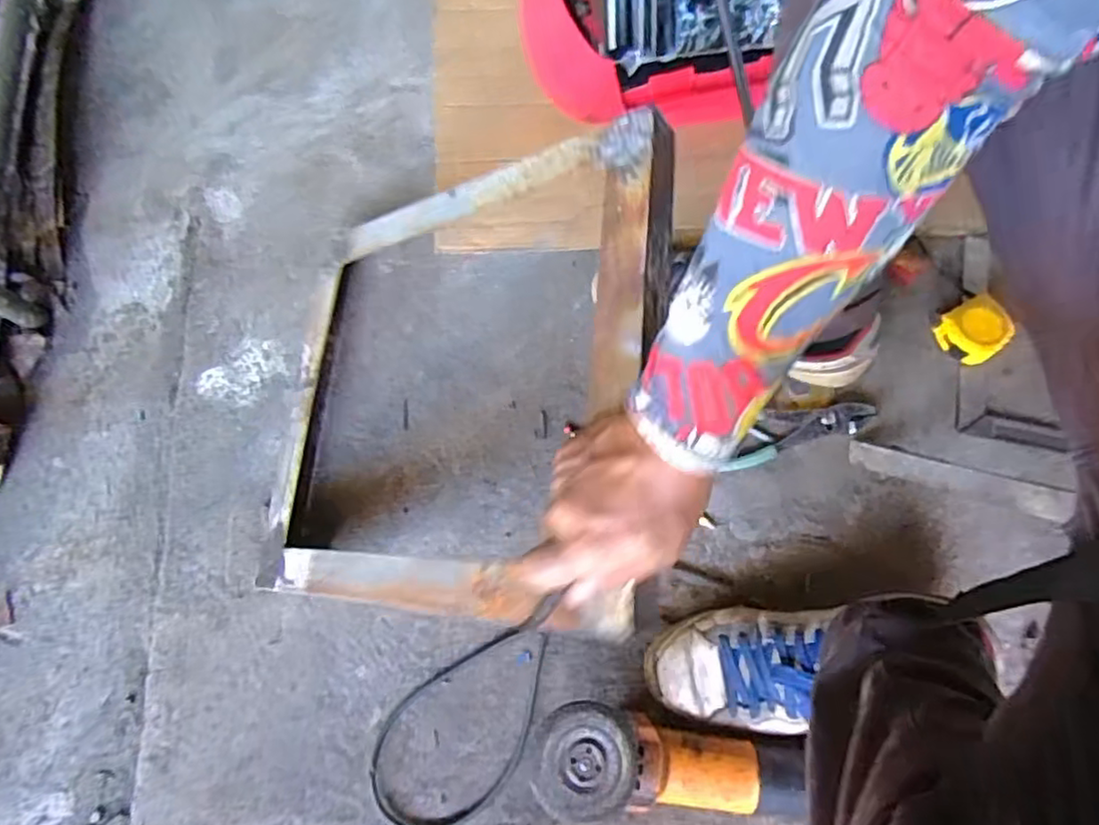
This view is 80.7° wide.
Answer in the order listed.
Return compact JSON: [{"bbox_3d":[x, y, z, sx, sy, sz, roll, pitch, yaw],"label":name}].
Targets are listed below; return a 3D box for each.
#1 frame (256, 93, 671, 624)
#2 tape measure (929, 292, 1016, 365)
[{"bbox_3d":[-0.089,-0.028,0.538,0.403,0.030,0.363,-7,71,37],"label":"frame"},{"bbox_3d":[0.443,-0.089,0.681,0.068,0.032,0.068,-31,74,-8],"label":"tape measure"}]

